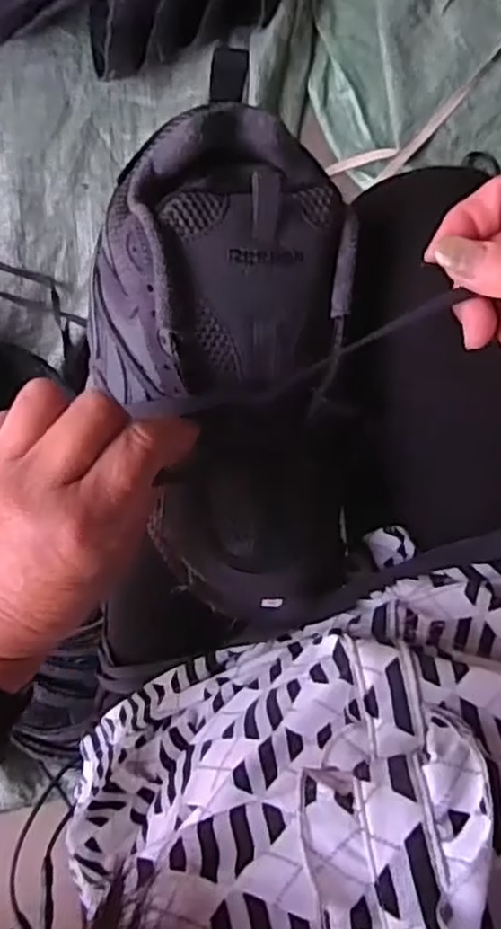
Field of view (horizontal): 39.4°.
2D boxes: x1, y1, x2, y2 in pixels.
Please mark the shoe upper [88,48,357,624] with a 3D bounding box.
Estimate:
[{"bbox_3d":[-0.013,-0.046,0.337,0.123,0.076,0.253,-5,103,6],"label":"shoe upper"}]

